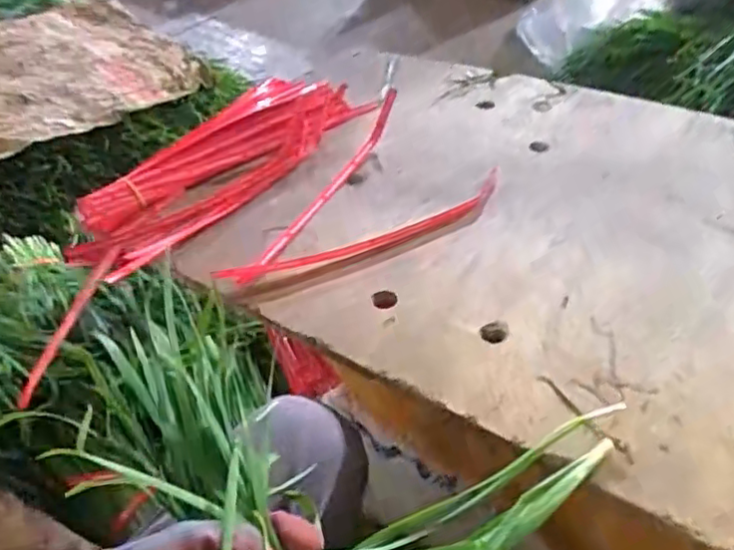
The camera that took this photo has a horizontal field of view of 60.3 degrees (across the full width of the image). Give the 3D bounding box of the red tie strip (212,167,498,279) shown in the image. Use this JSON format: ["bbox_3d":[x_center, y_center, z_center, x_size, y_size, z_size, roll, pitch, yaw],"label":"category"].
[{"bbox_3d":[0.009,-0.040,0.607,0.305,0.010,0.050,-21,45,-17],"label":"red tie strip"}]

